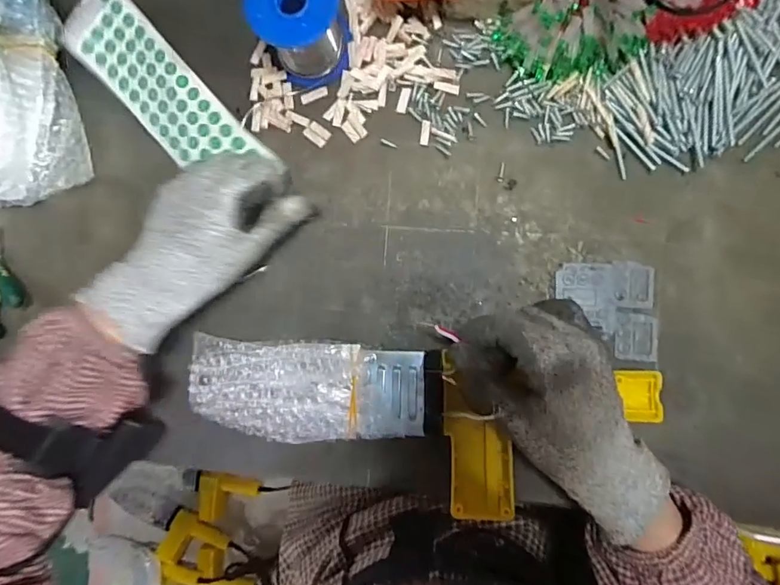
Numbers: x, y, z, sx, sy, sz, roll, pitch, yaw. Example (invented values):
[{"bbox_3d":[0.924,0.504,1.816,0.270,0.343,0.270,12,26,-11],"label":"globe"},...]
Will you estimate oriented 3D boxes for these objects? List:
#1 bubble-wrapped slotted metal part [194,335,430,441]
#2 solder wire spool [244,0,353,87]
[{"bbox_3d":[-0.061,0.072,0.352,0.171,0.035,0.071,3,89,6],"label":"bubble-wrapped slotted metal part"},{"bbox_3d":[-0.064,-0.199,0.351,0.061,0.057,0.064,0,89,5],"label":"solder wire spool"}]

